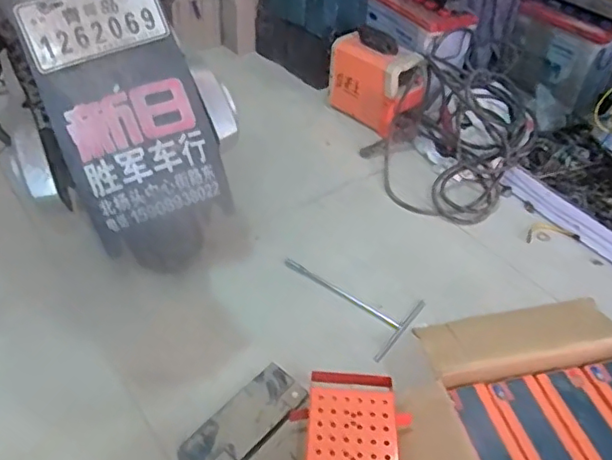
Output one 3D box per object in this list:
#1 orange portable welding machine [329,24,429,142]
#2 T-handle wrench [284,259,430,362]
[{"bbox_3d":[0.197,-0.418,1.577,0.156,0.221,0.227,-27,51,-30],"label":"orange portable welding machine"},{"bbox_3d":[0.081,0.129,1.168,0.297,0.024,0.159,33,49,28],"label":"T-handle wrench"}]

